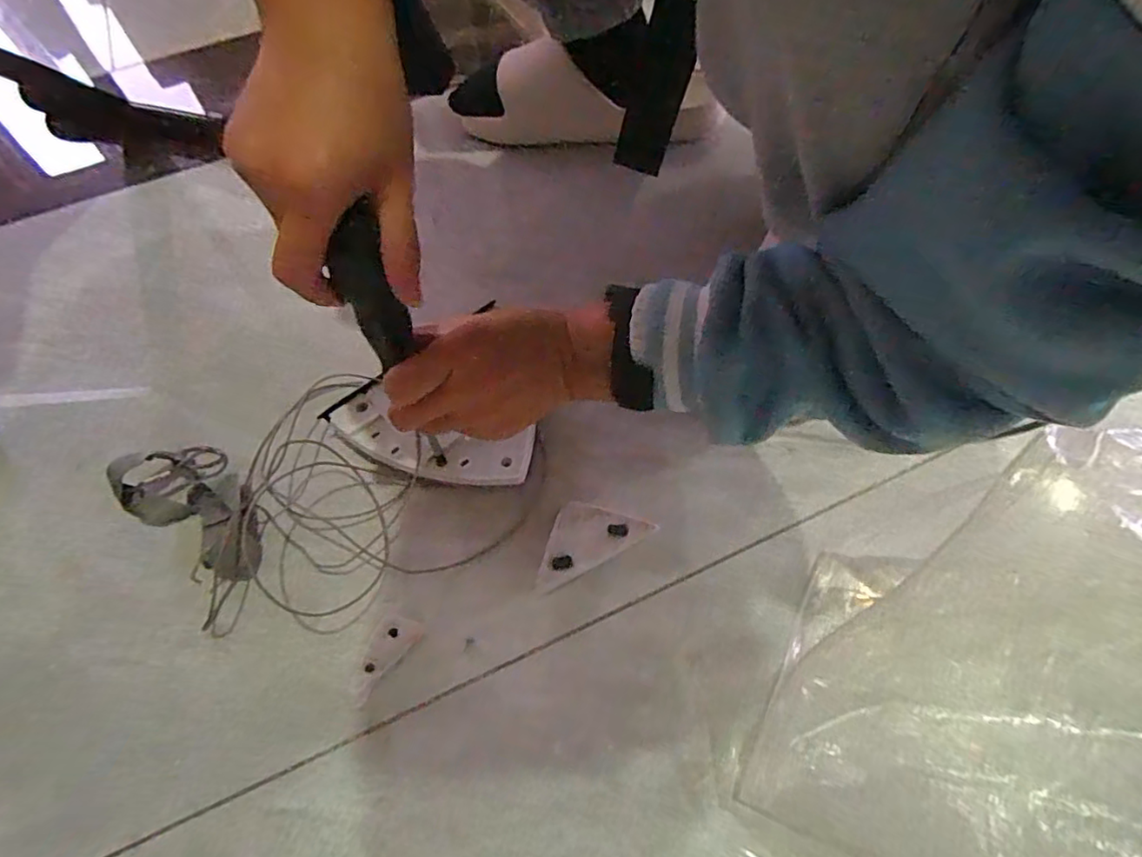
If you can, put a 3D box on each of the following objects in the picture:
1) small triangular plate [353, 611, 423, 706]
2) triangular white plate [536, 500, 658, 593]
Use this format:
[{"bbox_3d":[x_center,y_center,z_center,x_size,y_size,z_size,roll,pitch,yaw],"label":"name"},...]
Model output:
[{"bbox_3d":[-0.120,0.146,0.380,0.027,0.009,0.053,18,62,13],"label":"small triangular plate"},{"bbox_3d":[0.008,0.075,0.417,0.085,0.012,0.046,-27,62,-12],"label":"triangular white plate"}]

